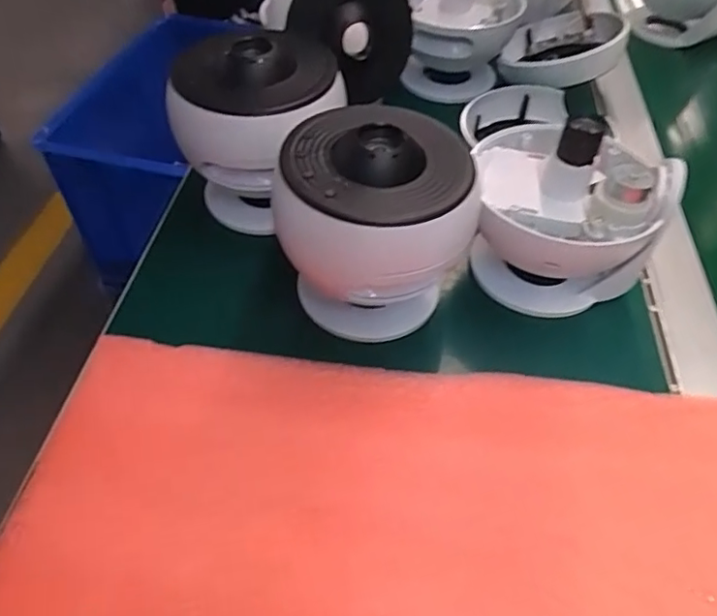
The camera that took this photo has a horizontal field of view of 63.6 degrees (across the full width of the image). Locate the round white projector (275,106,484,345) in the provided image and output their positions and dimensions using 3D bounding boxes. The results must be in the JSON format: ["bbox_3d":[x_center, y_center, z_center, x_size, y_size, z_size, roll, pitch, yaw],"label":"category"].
[{"bbox_3d":[0.006,-0.047,0.338,0.106,0.108,0.099,-3,49,-6],"label":"round white projector"}]

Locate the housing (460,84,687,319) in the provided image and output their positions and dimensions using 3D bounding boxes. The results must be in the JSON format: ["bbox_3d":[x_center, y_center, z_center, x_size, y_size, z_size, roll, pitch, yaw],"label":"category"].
[{"bbox_3d":[0.125,-0.065,0.371,0.110,0.109,0.113,3,49,-1],"label":"housing"}]

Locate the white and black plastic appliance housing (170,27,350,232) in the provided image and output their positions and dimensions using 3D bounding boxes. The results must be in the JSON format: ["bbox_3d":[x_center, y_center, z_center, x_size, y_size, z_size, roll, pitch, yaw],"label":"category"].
[{"bbox_3d":[-0.068,-0.117,0.398,0.110,0.115,0.099,-14,51,-15],"label":"white and black plastic appliance housing"}]

